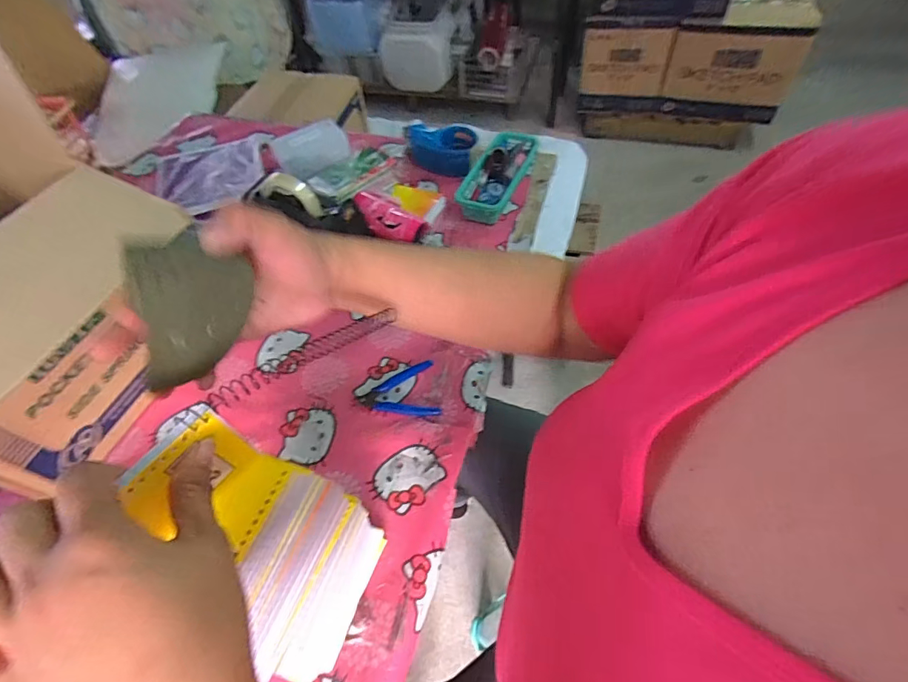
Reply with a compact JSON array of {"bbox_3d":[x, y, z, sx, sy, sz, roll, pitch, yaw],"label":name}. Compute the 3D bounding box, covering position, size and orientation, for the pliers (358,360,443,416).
[{"bbox_3d":[-0.076,0.075,0.629,0.106,0.010,0.081,-13,55,-4],"label":"pliers"}]

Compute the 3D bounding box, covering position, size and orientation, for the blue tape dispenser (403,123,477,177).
[{"bbox_3d":[-0.026,-0.381,0.913,0.141,0.077,0.061,-1,55,5],"label":"blue tape dispenser"}]

